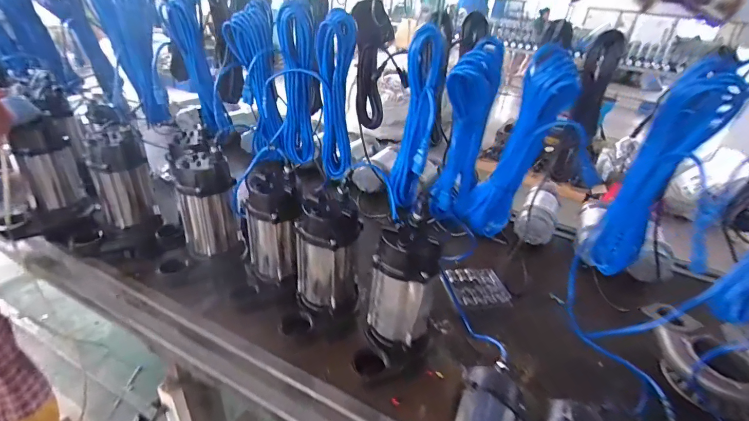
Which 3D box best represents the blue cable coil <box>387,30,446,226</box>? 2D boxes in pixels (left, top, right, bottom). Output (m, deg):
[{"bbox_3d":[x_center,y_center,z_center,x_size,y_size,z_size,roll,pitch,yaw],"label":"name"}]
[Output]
[{"bbox_3d":[0.075,-0.145,0.693,0.063,0.343,0.122,8,32,4],"label":"blue cable coil"}]

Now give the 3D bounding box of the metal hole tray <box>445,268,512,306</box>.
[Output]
[{"bbox_3d":[0.293,0.215,1.067,0.156,0.015,0.139,-4,33,-15],"label":"metal hole tray"}]

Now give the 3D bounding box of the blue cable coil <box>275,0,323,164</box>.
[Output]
[{"bbox_3d":[-0.171,-0.270,0.833,0.081,0.346,0.054,0,32,-9],"label":"blue cable coil"}]

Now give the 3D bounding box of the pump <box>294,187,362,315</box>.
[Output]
[{"bbox_3d":[-0.100,0.097,0.799,0.135,0.251,0.118,0,32,-9],"label":"pump"}]

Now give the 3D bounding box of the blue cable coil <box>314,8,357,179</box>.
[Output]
[{"bbox_3d":[-0.085,-0.230,0.790,0.077,0.341,0.046,0,32,-9],"label":"blue cable coil"}]

